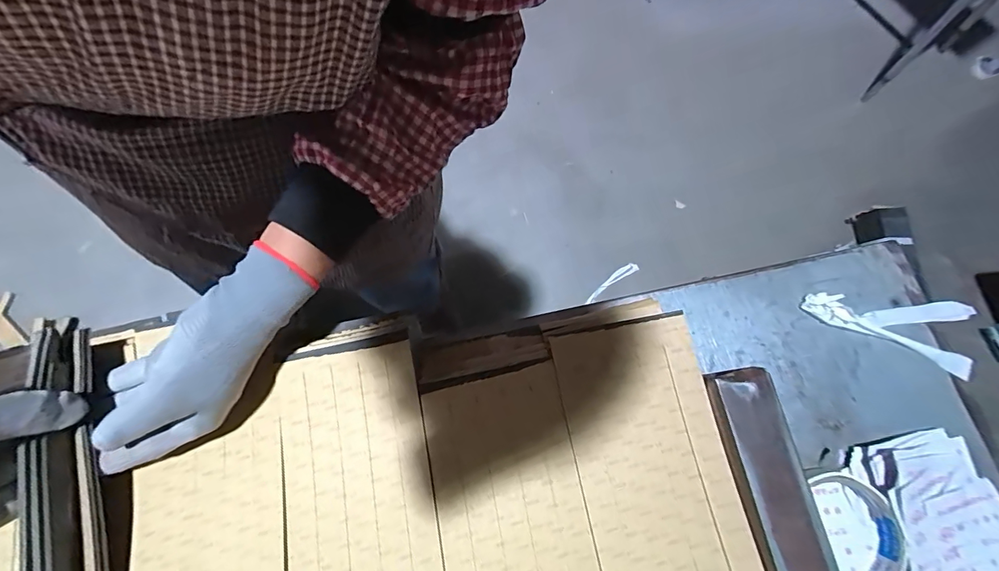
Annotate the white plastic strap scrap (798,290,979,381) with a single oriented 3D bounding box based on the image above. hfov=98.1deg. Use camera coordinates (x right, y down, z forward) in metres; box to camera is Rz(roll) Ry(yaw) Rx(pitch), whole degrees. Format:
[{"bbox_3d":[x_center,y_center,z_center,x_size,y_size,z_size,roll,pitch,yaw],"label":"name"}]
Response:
[{"bbox_3d":[0.357,0.034,0.395,0.152,0.015,0.065,12,75,3],"label":"white plastic strap scrap"}]

